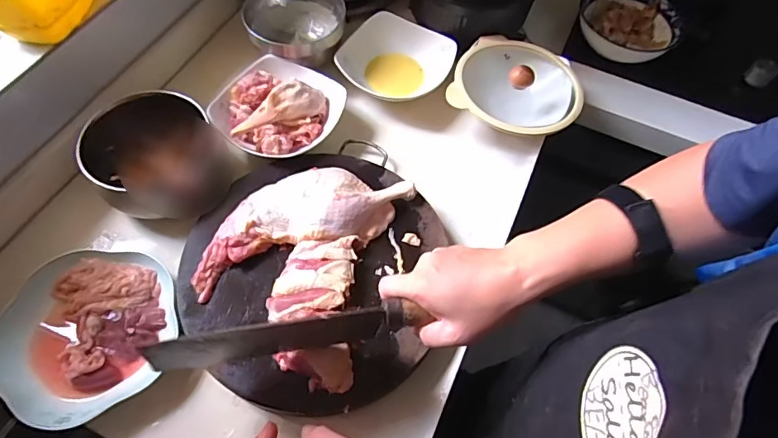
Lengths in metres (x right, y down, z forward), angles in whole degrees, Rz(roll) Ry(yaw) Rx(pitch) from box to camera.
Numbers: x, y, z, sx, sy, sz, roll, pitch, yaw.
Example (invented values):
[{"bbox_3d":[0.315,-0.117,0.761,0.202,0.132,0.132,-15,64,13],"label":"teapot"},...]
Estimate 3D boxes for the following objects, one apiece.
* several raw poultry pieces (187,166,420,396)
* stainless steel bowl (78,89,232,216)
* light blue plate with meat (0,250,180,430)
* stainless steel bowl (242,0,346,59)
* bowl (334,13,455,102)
[{"bbox_3d":[-0.106,0.039,0.549,0.203,0.045,0.255,17,61,6],"label":"several raw poultry pieces"},{"bbox_3d":[-0.309,-0.084,0.614,0.151,0.082,0.172,-39,69,-21],"label":"stainless steel bowl"},{"bbox_3d":[-0.338,0.128,0.531,0.186,0.042,0.188,1,61,-2],"label":"light blue plate with meat"},{"bbox_3d":[-0.147,-0.304,0.744,0.146,0.081,0.145,1,61,-2],"label":"stainless steel bowl"},{"bbox_3d":[0.007,-0.249,0.748,0.150,0.056,0.164,1,61,-2],"label":"bowl"}]

